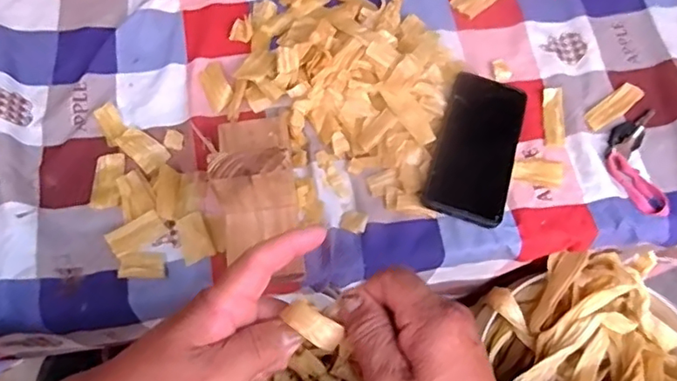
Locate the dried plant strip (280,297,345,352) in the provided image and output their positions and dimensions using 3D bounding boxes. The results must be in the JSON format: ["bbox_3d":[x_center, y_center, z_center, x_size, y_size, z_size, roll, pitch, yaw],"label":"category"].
[{"bbox_3d":[-0.014,0.079,0.332,0.035,0.005,0.017,42,71,-5],"label":"dried plant strip"}]

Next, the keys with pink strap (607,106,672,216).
[{"bbox_3d":[0.297,-0.033,0.566,0.052,0.013,0.121,6,66,2],"label":"keys with pink strap"}]

